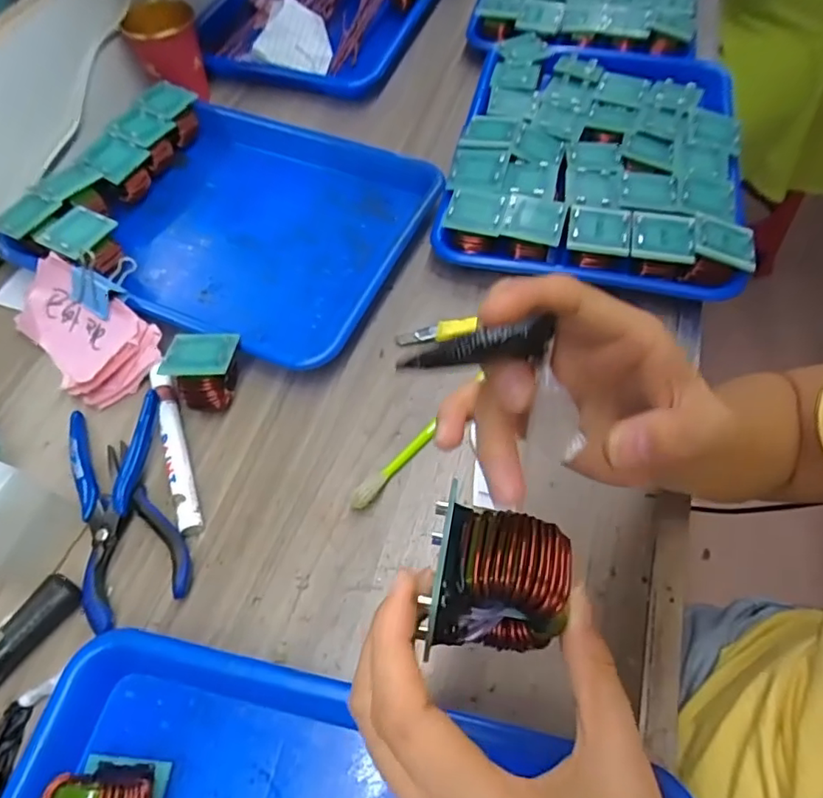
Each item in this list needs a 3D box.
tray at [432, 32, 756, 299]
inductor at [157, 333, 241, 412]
[{"bbox_3d":[0.170,-0.232,0.526,0.240,0.053,0.334,11,60,8],"label":"tray"},{"bbox_3d":[-0.148,-0.019,0.405,0.052,0.046,0.051,1,59,2],"label":"inductor"}]

